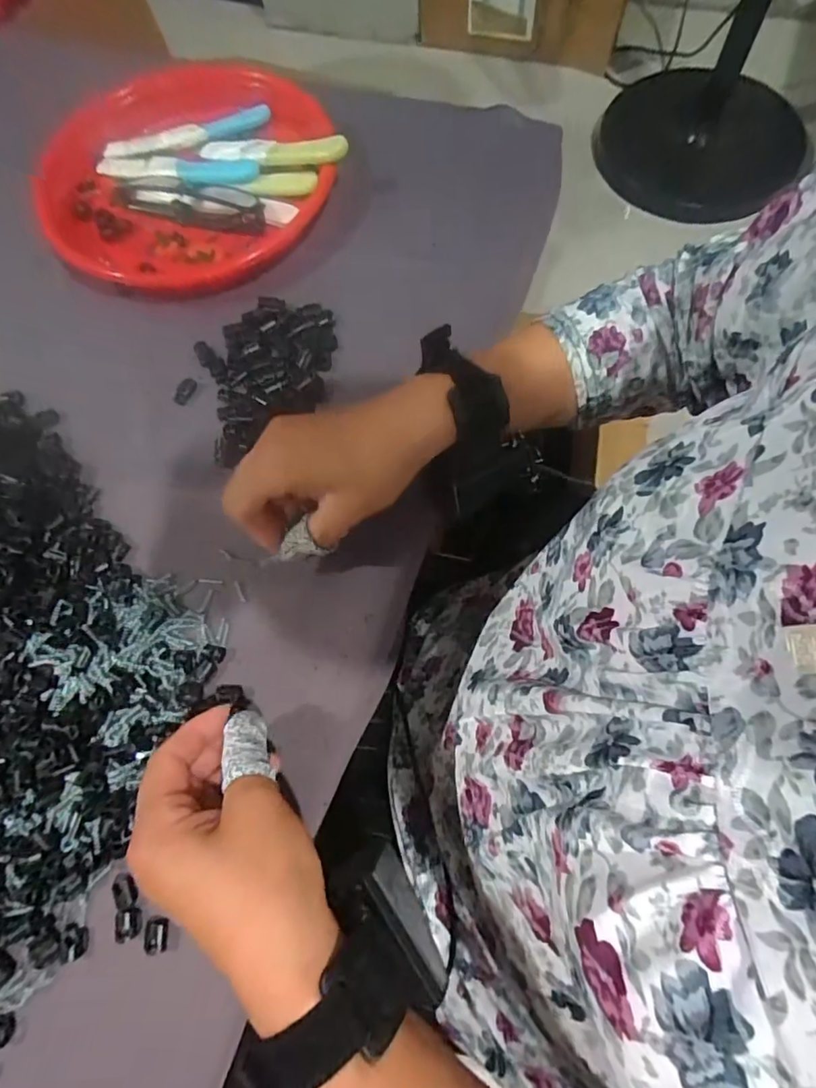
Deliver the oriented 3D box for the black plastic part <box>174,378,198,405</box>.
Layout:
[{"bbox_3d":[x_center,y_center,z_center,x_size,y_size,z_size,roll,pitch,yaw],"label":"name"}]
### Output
[{"bbox_3d":[-0.173,-0.119,0.407,0.012,0.004,0.023,20,72,9],"label":"black plastic part"}]

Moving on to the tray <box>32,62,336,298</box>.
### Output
[{"bbox_3d":[-0.199,-0.345,0.470,0.246,0.033,0.262,-18,72,-3],"label":"tray"}]

